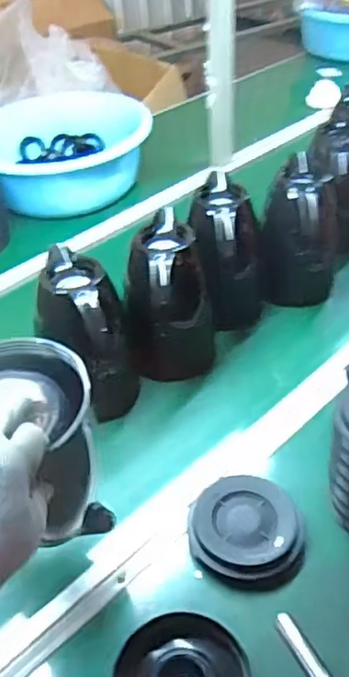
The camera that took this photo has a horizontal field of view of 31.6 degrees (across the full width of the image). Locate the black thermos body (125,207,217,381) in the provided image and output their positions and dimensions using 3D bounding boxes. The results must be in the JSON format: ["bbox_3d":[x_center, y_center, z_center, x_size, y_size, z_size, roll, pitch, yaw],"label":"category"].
[{"bbox_3d":[-0.002,-0.047,0.821,0.114,0.183,0.116,-2,40,4],"label":"black thermos body"}]

